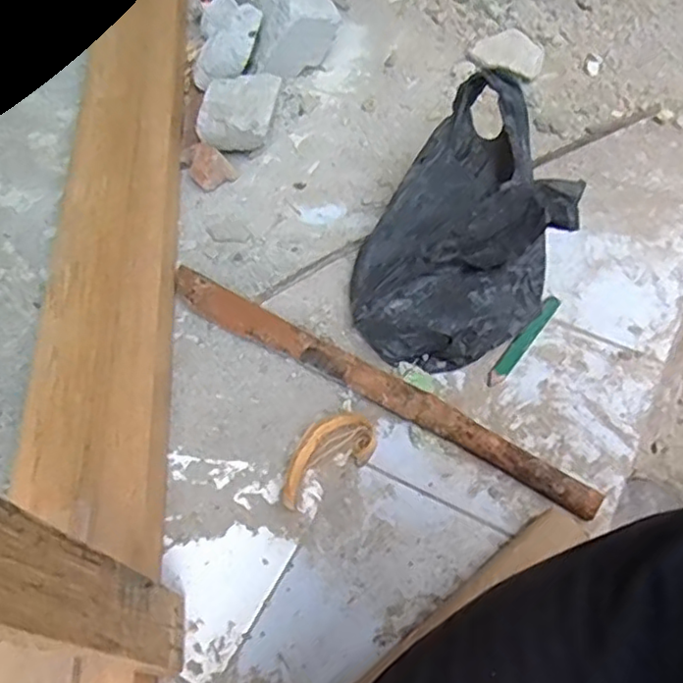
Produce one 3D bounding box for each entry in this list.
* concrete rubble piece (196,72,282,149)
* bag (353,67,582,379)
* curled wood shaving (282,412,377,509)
[{"bbox_3d":[-0.107,-0.249,0.707,0.078,0.047,0.078,12,59,11],"label":"concrete rubble piece"},{"bbox_3d":[0.096,-0.109,0.581,0.174,0.137,0.230,-1,57,4],"label":"bag"},{"bbox_3d":[-0.015,0.089,0.529,0.093,0.016,0.048,-31,60,-15],"label":"curled wood shaving"}]

